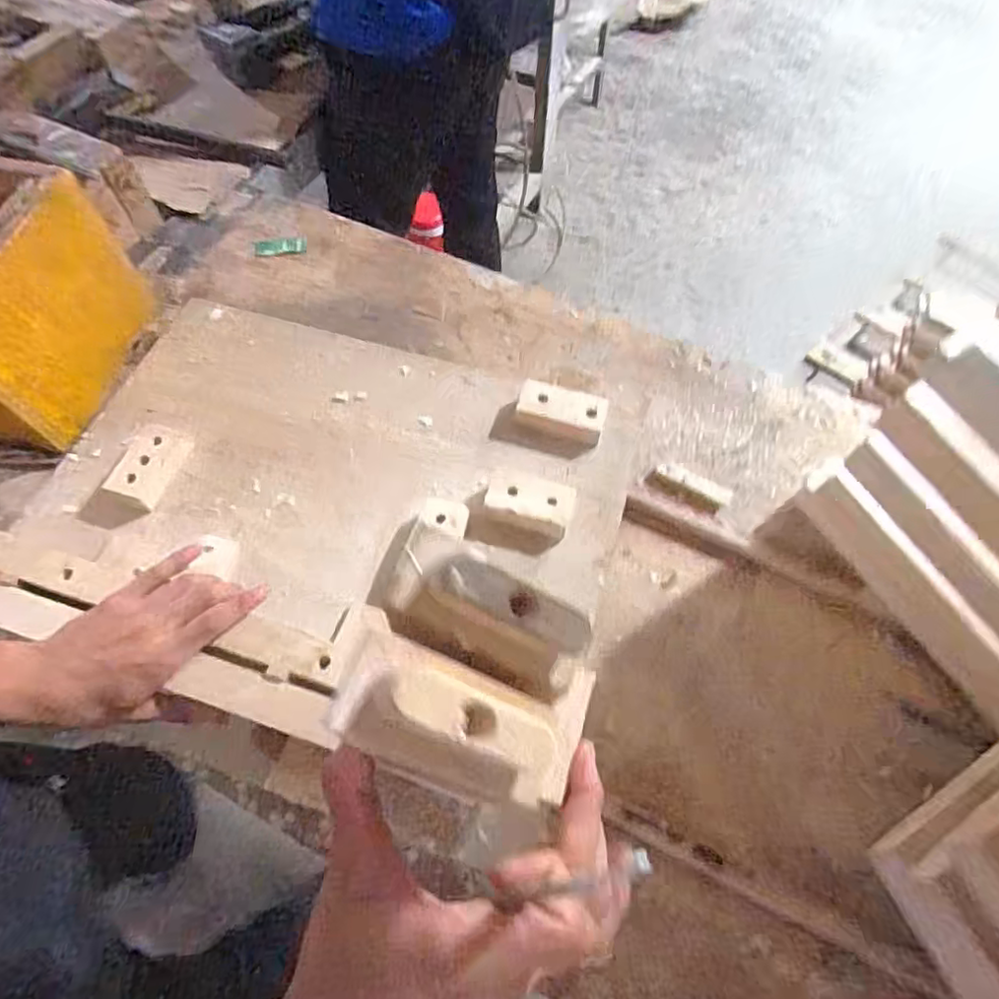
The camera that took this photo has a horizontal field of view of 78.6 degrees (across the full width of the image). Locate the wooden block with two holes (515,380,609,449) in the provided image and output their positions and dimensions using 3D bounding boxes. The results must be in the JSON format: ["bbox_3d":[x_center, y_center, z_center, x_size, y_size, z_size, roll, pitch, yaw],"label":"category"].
[{"bbox_3d":[0.057,-0.082,0.572,0.081,0.023,0.045,15,62,8],"label":"wooden block with two holes"}]

